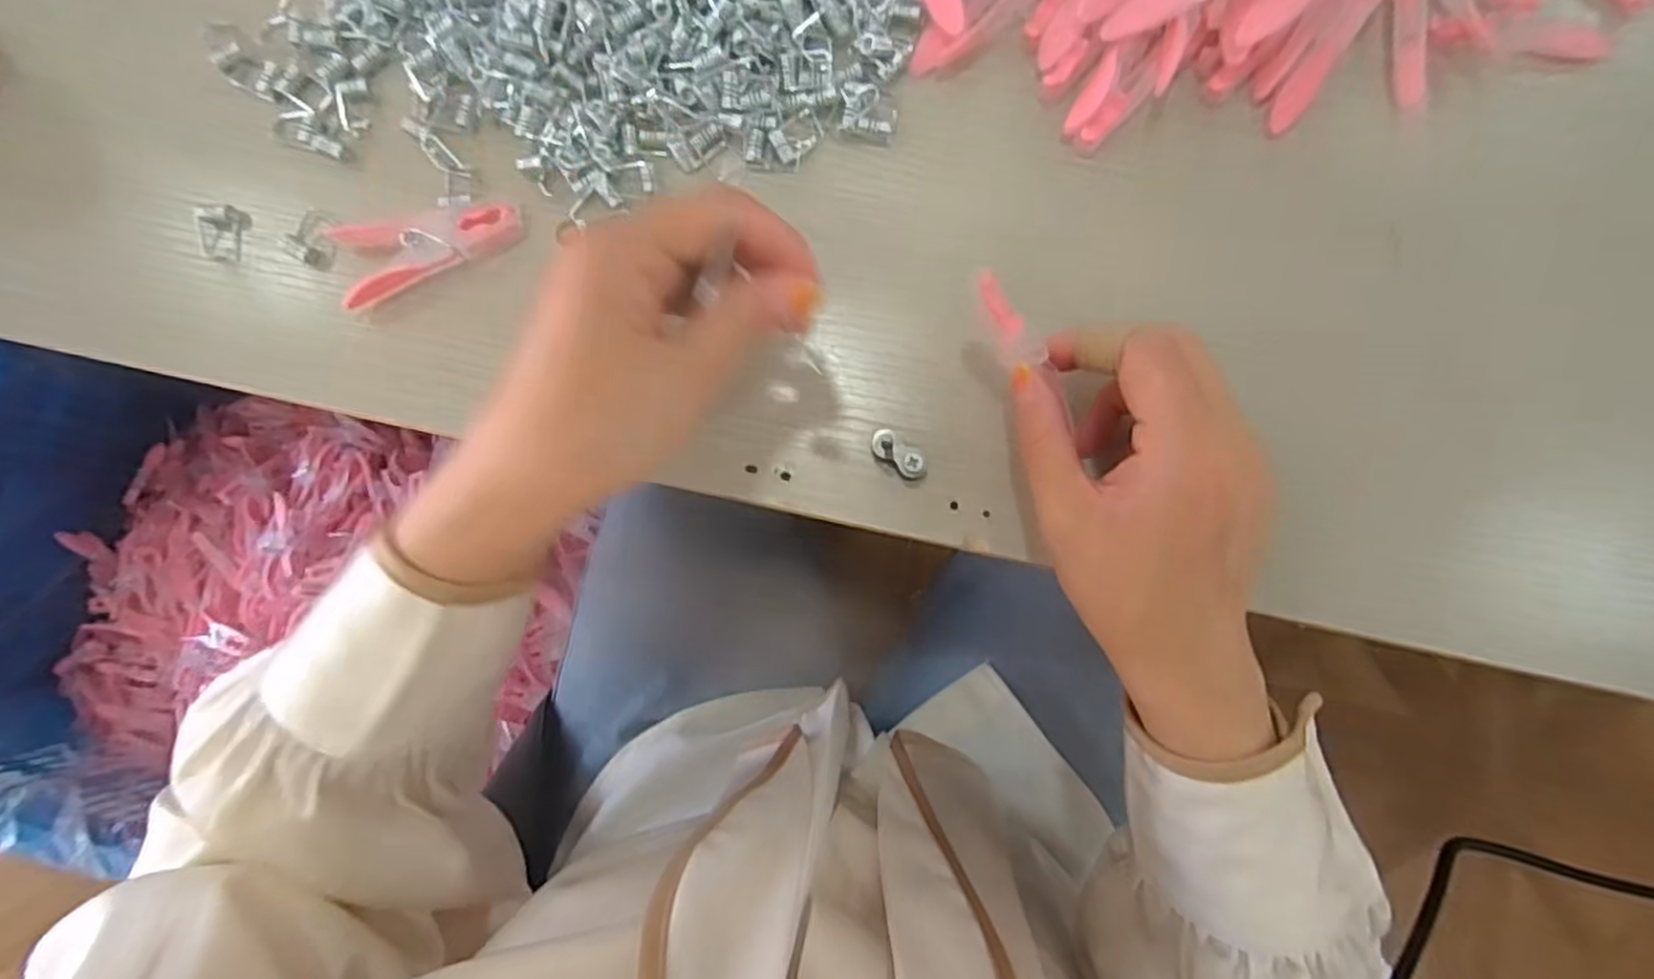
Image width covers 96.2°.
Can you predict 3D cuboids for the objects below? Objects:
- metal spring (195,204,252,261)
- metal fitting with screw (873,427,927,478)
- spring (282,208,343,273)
[{"bbox_3d":[-0.259,-0.111,0.318,0.016,0.010,0.022,11,85,3],"label":"metal spring"},{"bbox_3d":[0.029,-0.014,0.297,0.024,0.016,0.011,38,87,5],"label":"metal fitting with screw"},{"bbox_3d":[-0.218,-0.108,0.317,0.020,0.012,0.024,26,86,4],"label":"spring"}]

